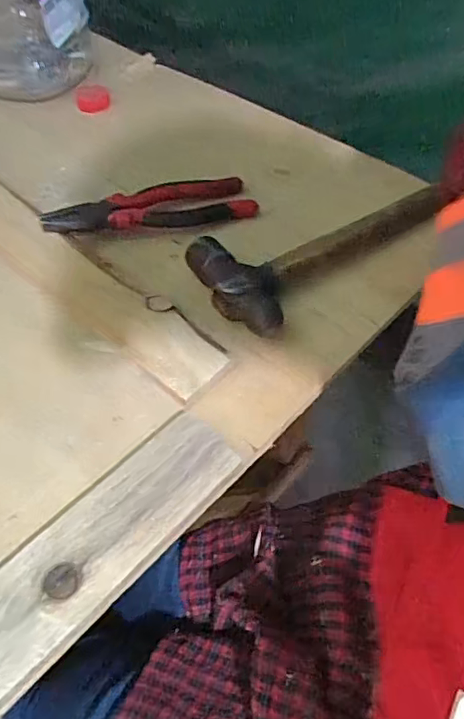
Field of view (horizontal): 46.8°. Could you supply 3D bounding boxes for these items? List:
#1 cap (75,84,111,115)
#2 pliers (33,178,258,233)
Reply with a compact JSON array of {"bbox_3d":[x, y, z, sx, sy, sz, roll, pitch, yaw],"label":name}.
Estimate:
[{"bbox_3d":[-0.157,-0.291,0.605,0.037,0.019,0.037,0,53,0],"label":"cap"},{"bbox_3d":[-0.074,-0.137,0.489,0.186,0.024,0.050,-16,55,-12],"label":"pliers"}]

